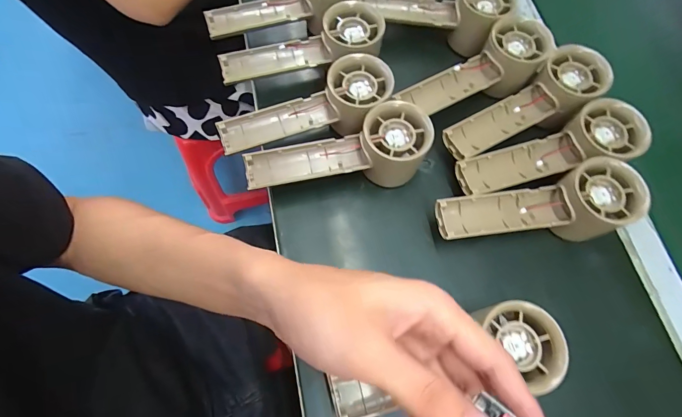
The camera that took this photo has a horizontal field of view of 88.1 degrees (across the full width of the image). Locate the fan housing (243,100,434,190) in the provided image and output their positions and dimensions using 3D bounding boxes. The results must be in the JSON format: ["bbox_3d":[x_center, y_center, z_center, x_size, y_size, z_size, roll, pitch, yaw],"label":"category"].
[{"bbox_3d":[-0.004,-0.050,0.307,0.158,0.052,0.056,-5,70,-4],"label":"fan housing"}]

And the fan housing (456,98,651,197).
[{"bbox_3d":[0.179,-0.046,0.309,0.154,0.030,0.052,-20,71,5],"label":"fan housing"}]

